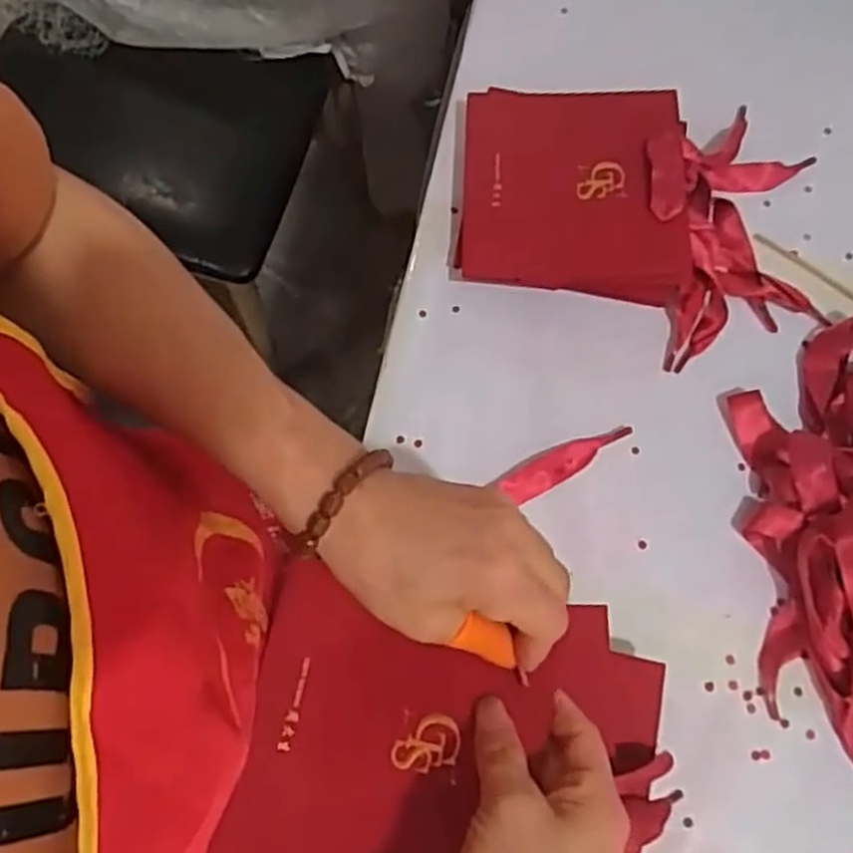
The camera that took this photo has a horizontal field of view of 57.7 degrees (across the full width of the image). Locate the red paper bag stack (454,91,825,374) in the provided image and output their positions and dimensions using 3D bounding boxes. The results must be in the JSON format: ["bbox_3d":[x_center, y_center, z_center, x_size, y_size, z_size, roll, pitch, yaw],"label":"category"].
[{"bbox_3d":[0.134,-0.136,0.491,0.231,0.048,0.178,9,73,2],"label":"red paper bag stack"}]

